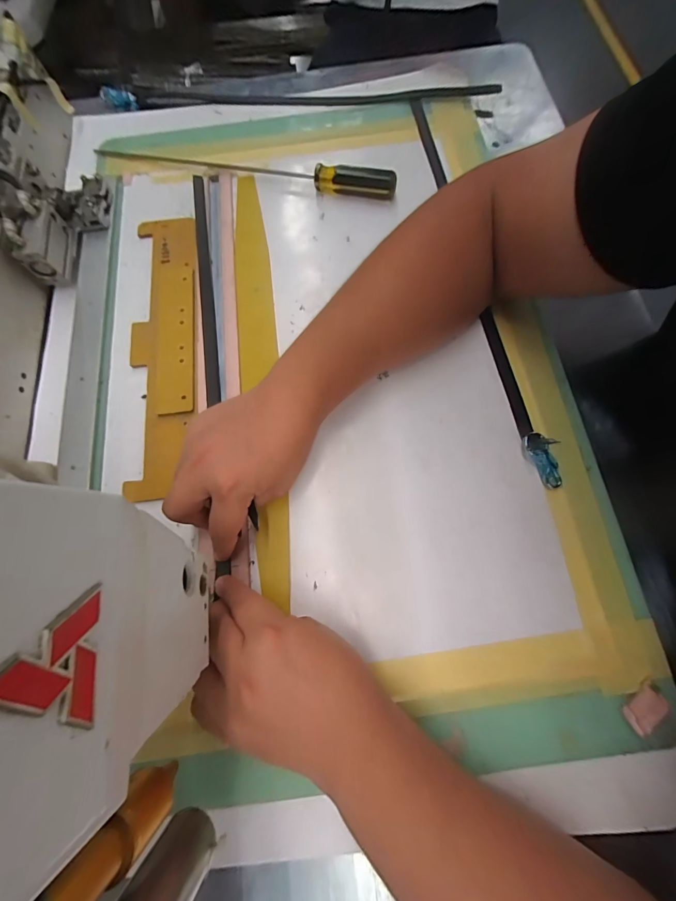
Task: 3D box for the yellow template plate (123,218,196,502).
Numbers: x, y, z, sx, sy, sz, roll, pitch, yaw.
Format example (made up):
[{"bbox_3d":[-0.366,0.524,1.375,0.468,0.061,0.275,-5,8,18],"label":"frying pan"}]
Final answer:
[{"bbox_3d":[-0.179,-0.114,0.357,0.063,0.004,0.322,-7,73,-1],"label":"yellow template plate"}]

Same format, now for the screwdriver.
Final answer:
[{"bbox_3d":[-0.114,-0.346,0.417,0.370,0.027,0.028,14,74,6],"label":"screwdriver"}]

